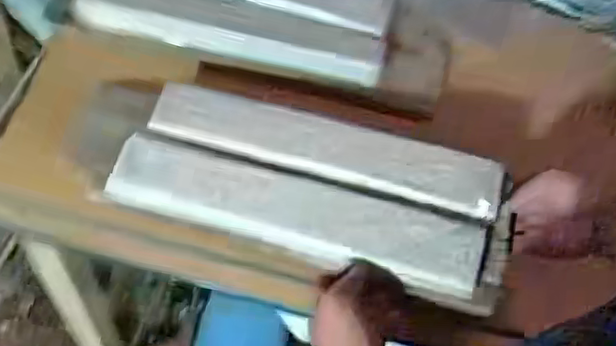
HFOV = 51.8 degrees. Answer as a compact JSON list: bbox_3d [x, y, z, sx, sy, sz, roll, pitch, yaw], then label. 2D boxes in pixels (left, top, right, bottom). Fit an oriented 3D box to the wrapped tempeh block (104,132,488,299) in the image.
[{"bbox_3d":[-0.013,0.037,0.627,0.364,0.028,0.076,15,57,7],"label":"wrapped tempeh block"}]

